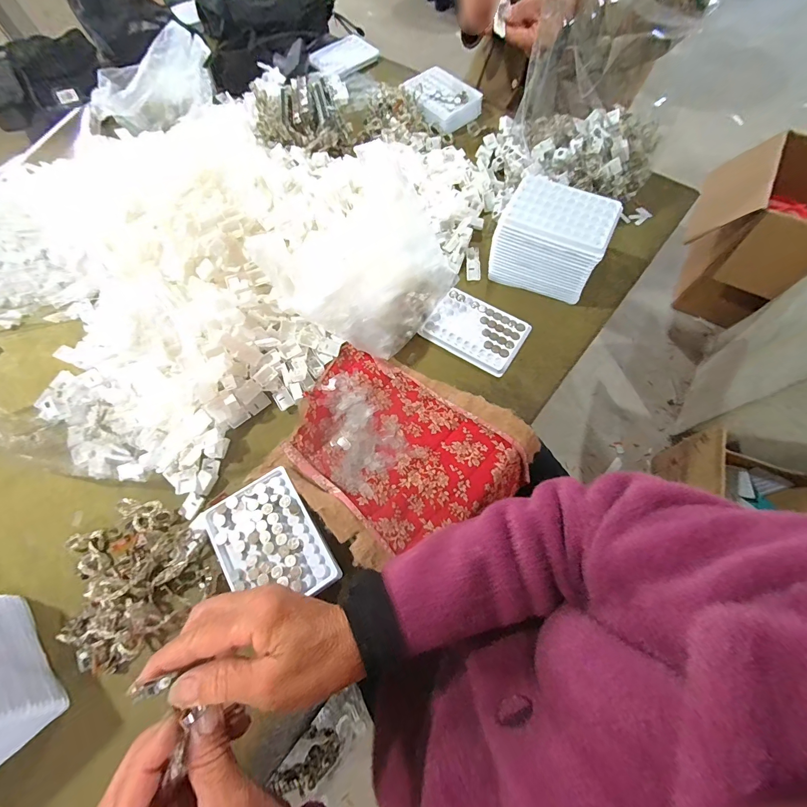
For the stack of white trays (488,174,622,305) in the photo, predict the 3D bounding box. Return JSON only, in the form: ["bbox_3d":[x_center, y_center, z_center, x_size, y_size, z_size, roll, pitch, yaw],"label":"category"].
[{"bbox_3d":[0.191,-0.213,0.467,0.124,0.094,0.086,25,70,11],"label":"stack of white trays"}]

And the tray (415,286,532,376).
[{"bbox_3d":[0.097,-0.099,0.481,0.124,0.006,0.088,32,72,14],"label":"tray"}]

